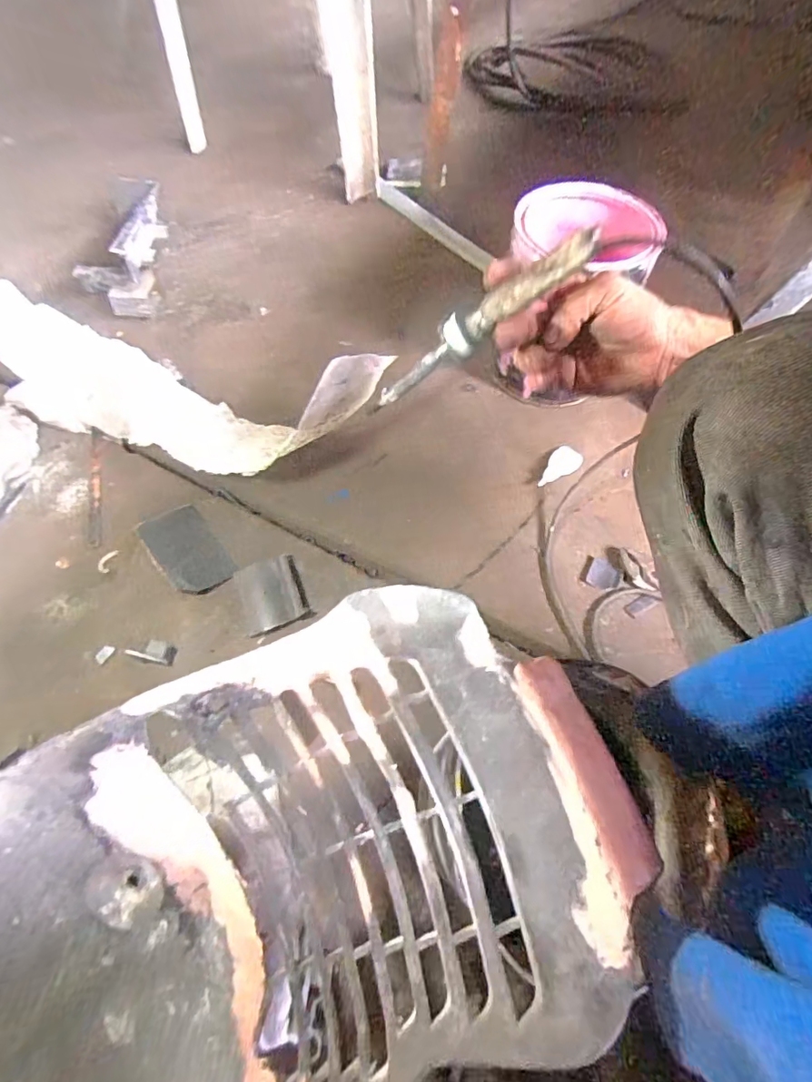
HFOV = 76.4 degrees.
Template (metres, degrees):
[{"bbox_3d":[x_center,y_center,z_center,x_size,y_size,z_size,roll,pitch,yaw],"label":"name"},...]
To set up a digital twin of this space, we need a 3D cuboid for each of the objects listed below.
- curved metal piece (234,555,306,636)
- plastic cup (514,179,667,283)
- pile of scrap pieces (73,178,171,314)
[{"bbox_3d":[-0.149,0.056,0.557,0.061,0.010,0.075,-19,64,-11],"label":"curved metal piece"},{"bbox_3d":[0.201,-0.336,0.576,0.156,0.057,0.140,12,63,5],"label":"plastic cup"},{"bbox_3d":[-0.412,-0.446,0.782,0.094,0.079,0.232,3,62,1],"label":"pile of scrap pieces"}]

